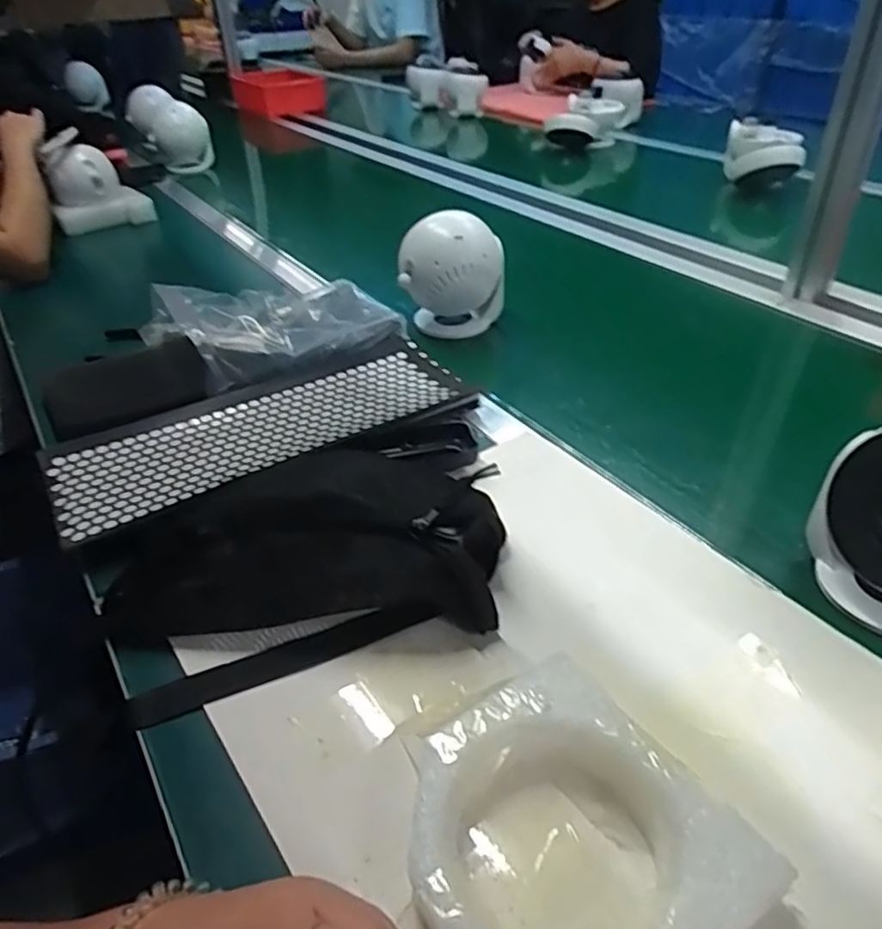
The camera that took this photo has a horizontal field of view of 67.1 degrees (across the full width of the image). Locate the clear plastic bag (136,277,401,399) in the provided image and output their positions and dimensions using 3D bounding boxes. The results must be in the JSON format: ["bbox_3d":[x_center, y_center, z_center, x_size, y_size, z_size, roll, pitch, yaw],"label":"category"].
[{"bbox_3d":[-0.195,-0.166,0.757,0.267,0.055,0.196,-19,41,-18],"label":"clear plastic bag"}]

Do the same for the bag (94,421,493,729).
[{"bbox_3d":[-0.099,0.066,0.474,0.285,0.070,0.165,-11,39,-9],"label":"bag"}]

